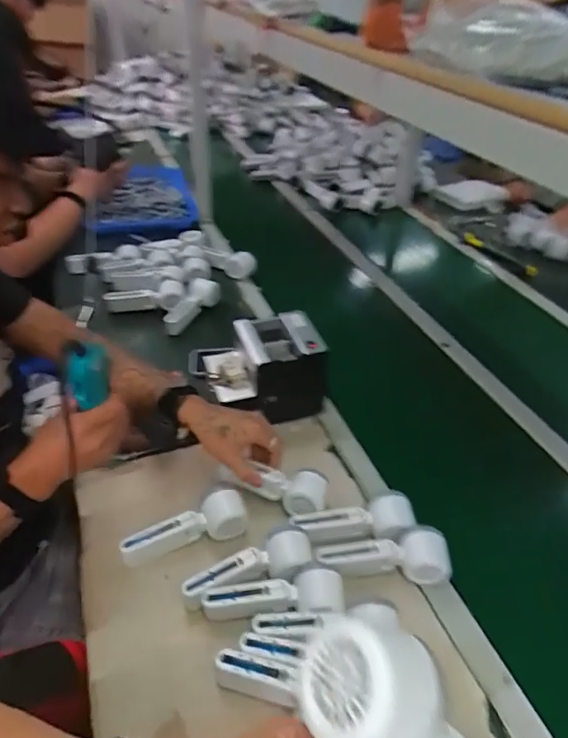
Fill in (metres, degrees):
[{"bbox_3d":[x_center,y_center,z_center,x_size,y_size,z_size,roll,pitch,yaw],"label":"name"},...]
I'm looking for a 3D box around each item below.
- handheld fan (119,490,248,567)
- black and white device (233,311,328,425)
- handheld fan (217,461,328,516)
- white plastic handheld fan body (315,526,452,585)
[{"bbox_3d":[-0.136,0.211,0.676,0.166,0.046,0.052,-8,40,-17],"label":"handheld fan"},{"bbox_3d":[-0.009,-0.001,0.870,0.127,0.159,0.120,-11,41,-20],"label":"black and white device"},{"bbox_3d":[-0.017,0.177,0.727,0.160,0.047,0.054,2,36,20],"label":"handheld fan"},{"bbox_3d":[0.131,0.247,0.661,0.167,0.056,0.055,-7,37,13],"label":"white plastic handheld fan body"}]

